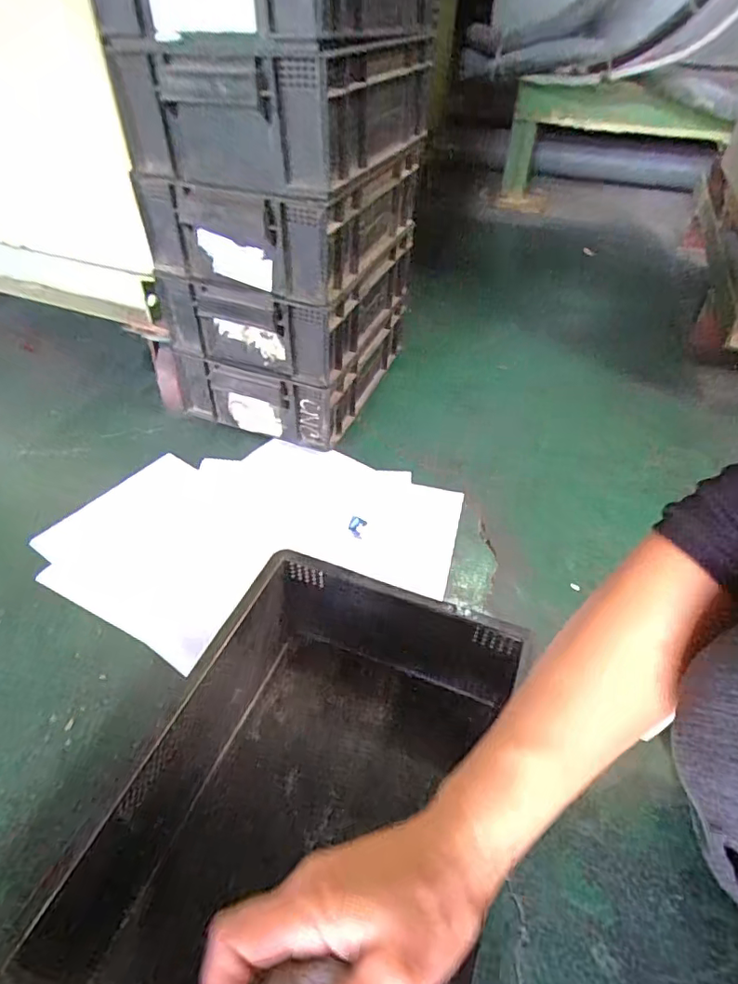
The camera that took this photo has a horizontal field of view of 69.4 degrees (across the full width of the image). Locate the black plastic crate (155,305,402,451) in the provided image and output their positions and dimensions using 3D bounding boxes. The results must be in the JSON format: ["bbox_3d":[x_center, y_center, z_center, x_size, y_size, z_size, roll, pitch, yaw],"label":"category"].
[{"bbox_3d":[-0.132,-0.215,0.860,0.288,0.120,0.309,16,45,15],"label":"black plastic crate"}]

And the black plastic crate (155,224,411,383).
[{"bbox_3d":[-0.109,-0.293,0.776,0.247,0.116,0.313,16,45,15],"label":"black plastic crate"}]

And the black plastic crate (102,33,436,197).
[{"bbox_3d":[-0.095,-0.456,0.617,0.243,0.112,0.310,16,45,15],"label":"black plastic crate"}]

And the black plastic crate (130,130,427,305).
[{"bbox_3d":[-0.098,-0.379,0.700,0.250,0.113,0.325,16,45,15],"label":"black plastic crate"}]

